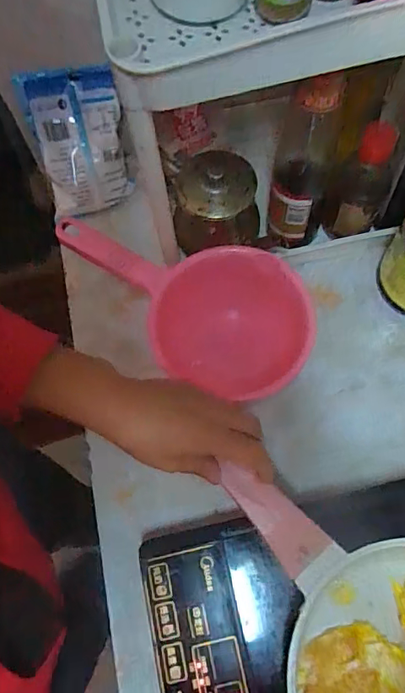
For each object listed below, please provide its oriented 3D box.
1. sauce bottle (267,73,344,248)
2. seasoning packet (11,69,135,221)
[{"bbox_3d":[0.100,-0.172,0.472,0.055,0.192,0.054,7,71,5],"label":"sauce bottle"},{"bbox_3d":[-0.143,-0.235,0.571,0.101,0.159,0.022,-14,38,-8],"label":"seasoning packet"}]

